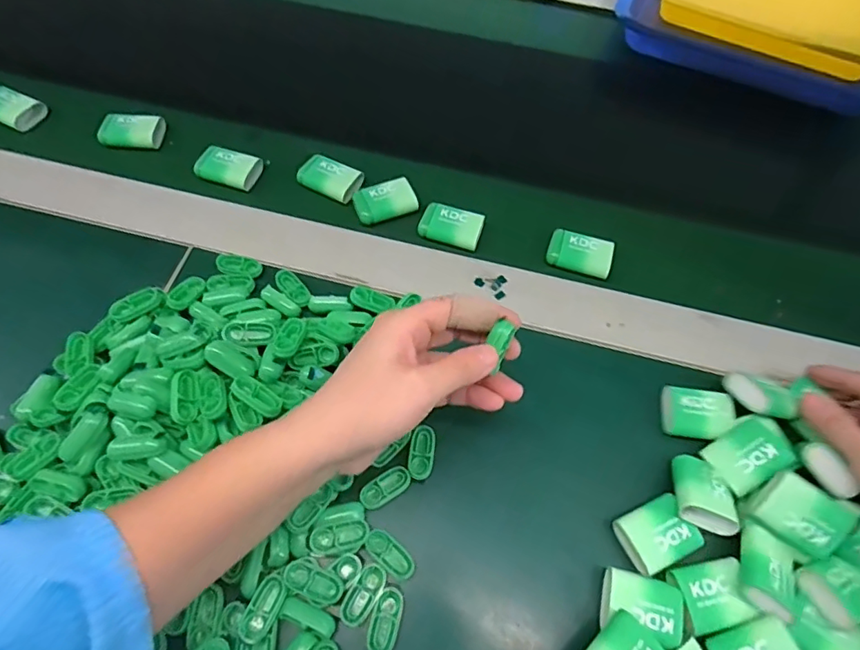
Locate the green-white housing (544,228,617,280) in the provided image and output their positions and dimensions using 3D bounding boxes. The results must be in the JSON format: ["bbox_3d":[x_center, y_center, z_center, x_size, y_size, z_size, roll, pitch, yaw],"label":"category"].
[{"bbox_3d":[0.123,-0.059,0.430,0.050,0.011,0.033,17,62,7],"label":"green-white housing"}]

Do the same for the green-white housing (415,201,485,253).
[{"bbox_3d":[0.018,-0.083,0.437,0.050,0.010,0.034,16,61,7],"label":"green-white housing"}]

